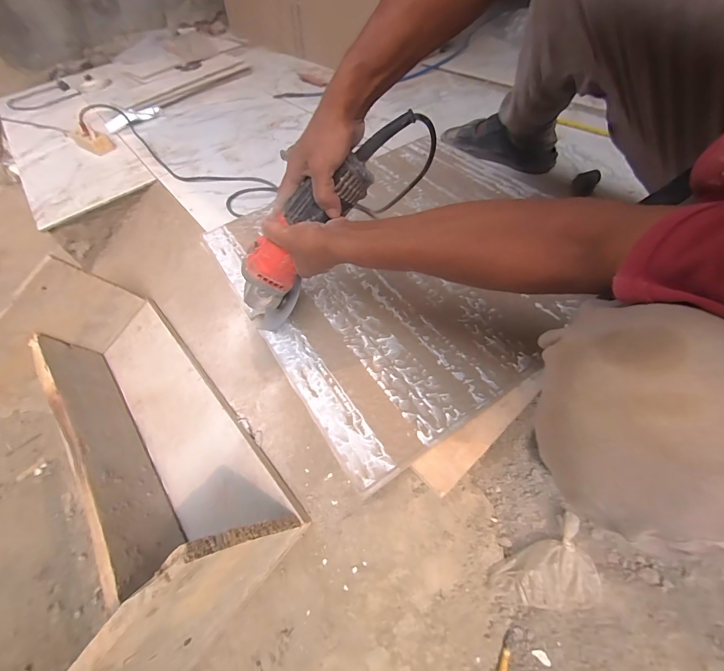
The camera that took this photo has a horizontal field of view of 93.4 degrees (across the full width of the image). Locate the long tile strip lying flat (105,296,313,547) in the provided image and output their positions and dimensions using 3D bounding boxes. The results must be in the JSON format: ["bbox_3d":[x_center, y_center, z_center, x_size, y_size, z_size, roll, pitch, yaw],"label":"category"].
[{"bbox_3d":[-0.313,0.137,0.592,0.162,0.024,0.536,-50,59,2],"label":"long tile strip lying flat"}]

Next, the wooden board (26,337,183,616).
[{"bbox_3d":[-0.410,0.162,0.542,0.499,0.116,0.021,41,92,30],"label":"wooden board"}]

